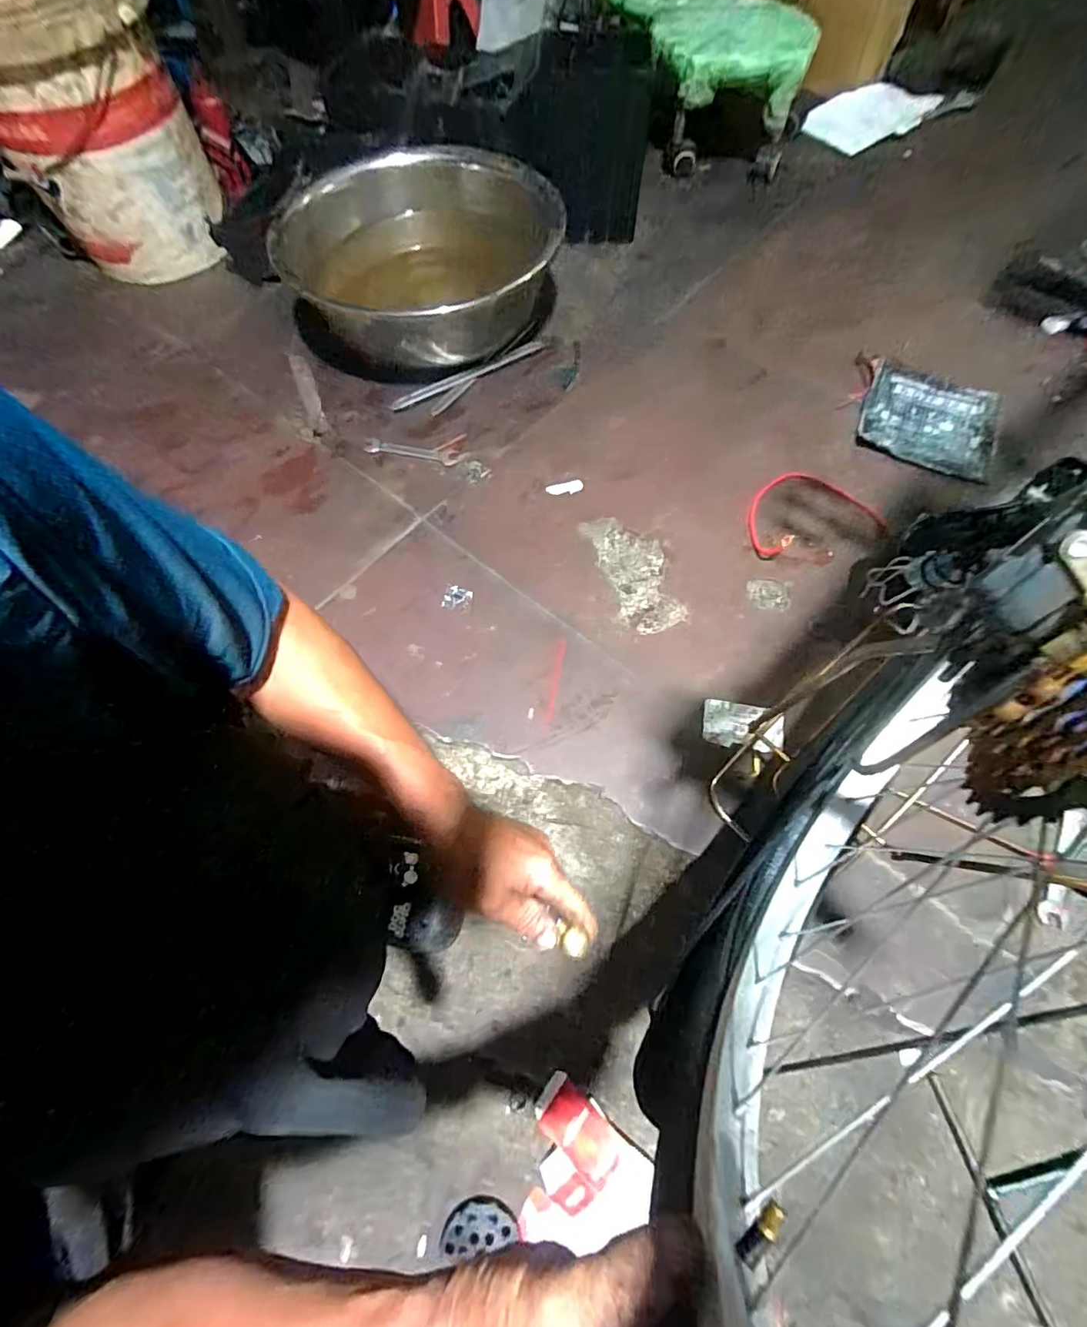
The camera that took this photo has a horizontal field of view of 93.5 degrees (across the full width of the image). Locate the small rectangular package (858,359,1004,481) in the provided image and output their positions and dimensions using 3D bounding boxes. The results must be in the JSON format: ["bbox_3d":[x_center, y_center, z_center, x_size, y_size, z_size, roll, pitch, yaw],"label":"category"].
[{"bbox_3d":[0.567,-0.363,0.749,0.183,0.013,0.187,25,70,13],"label":"small rectangular package"}]

